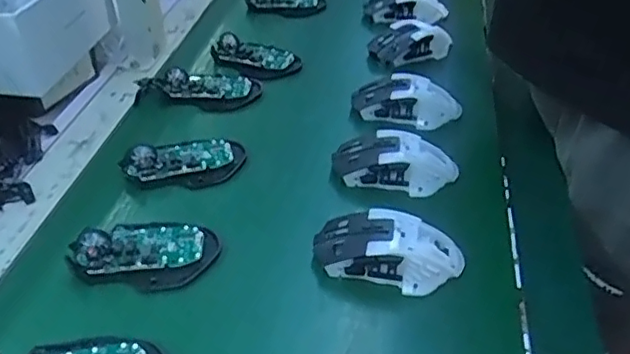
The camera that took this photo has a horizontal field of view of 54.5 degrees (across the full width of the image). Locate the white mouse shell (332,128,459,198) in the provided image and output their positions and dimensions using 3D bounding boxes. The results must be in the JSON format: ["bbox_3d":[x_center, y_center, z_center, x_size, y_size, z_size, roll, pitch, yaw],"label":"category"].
[{"bbox_3d":[0.075,-0.015,0.574,0.116,0.035,0.056,8,39,8],"label":"white mouse shell"}]

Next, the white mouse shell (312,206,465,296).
[{"bbox_3d":[0.058,0.058,0.485,0.114,0.038,0.055,7,39,7],"label":"white mouse shell"}]

